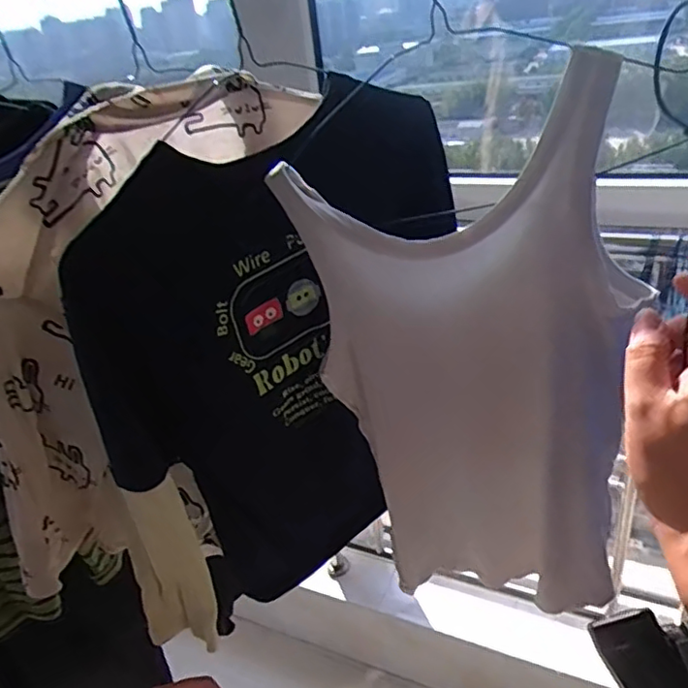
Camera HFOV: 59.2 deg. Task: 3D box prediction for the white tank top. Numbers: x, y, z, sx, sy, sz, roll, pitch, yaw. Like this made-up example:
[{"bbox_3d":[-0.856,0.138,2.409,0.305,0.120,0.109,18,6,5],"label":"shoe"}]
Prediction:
[{"bbox_3d":[0.113,0.047,0.546,0.268,0.476,0.074,-1,29,11],"label":"white tank top"}]

